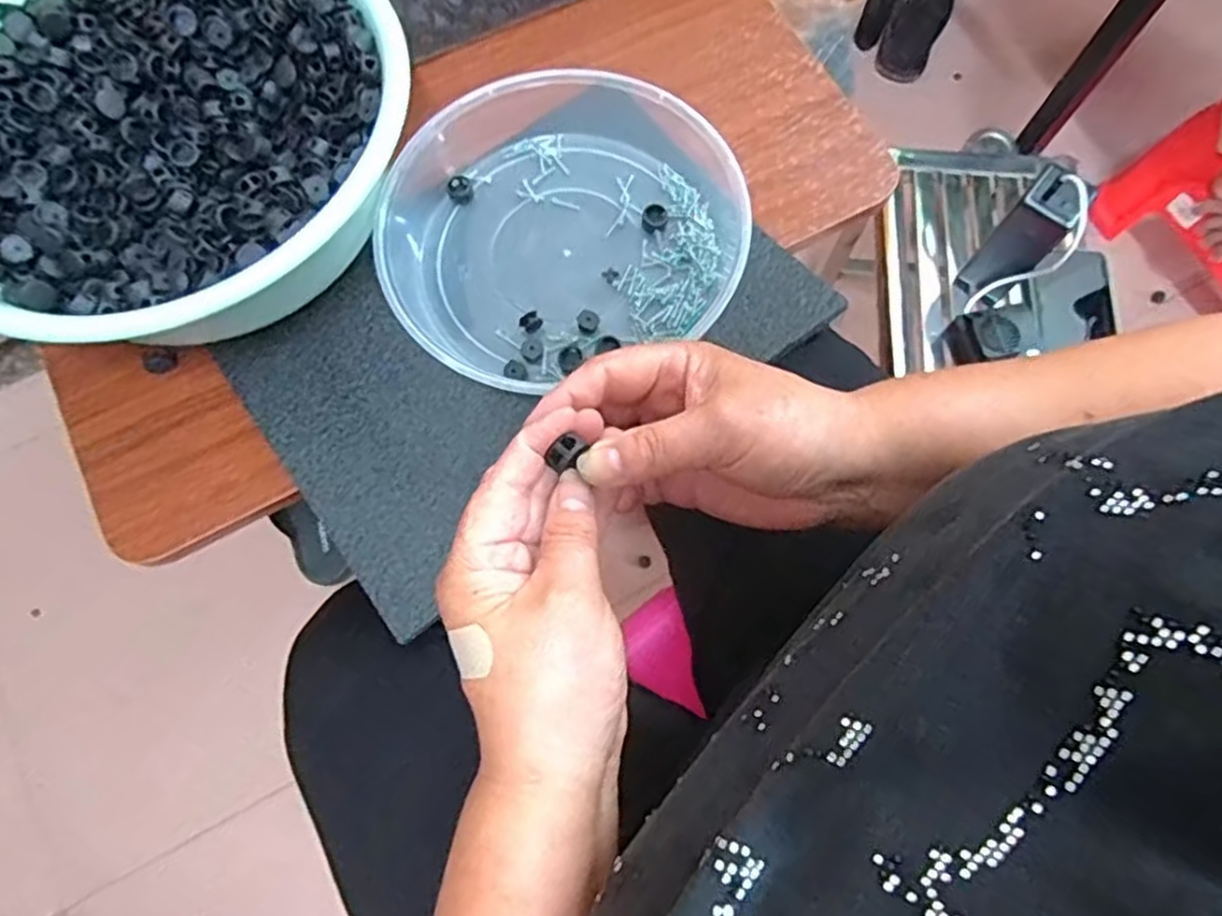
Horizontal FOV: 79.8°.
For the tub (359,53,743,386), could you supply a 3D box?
[{"bbox_3d":[-0.040,-0.164,0.496,0.234,0.053,0.223,0,74,1],"label":"tub"}]

